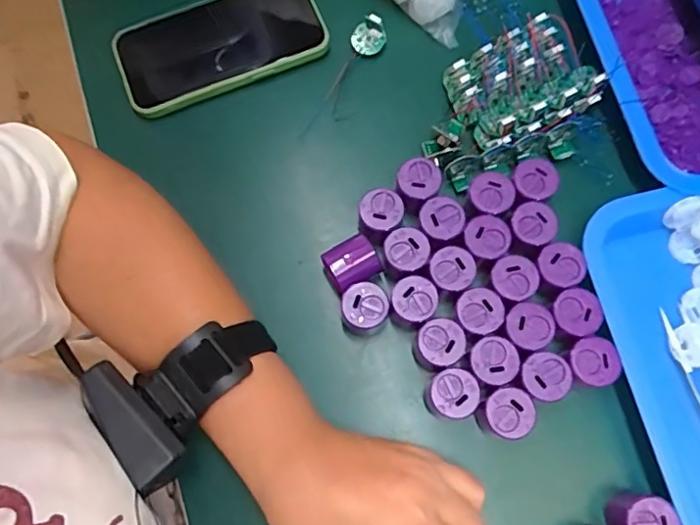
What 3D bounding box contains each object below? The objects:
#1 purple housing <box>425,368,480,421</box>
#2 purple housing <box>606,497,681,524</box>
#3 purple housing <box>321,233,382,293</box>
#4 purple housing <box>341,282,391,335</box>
[{"bbox_3d":[0.061,0.079,0.344,0.028,0.034,0.027,0,74,2],"label":"purple housing"},{"bbox_3d":[0.162,0.145,0.322,0.031,0.032,0.028,25,76,9],"label":"purple housing"},{"bbox_3d":[0.001,0.003,0.368,0.033,0.027,0.026,-28,75,-6],"label":"purple housing"},{"bbox_3d":[0.009,0.029,0.357,0.029,0.032,0.025,-25,75,-5],"label":"purple housing"}]

